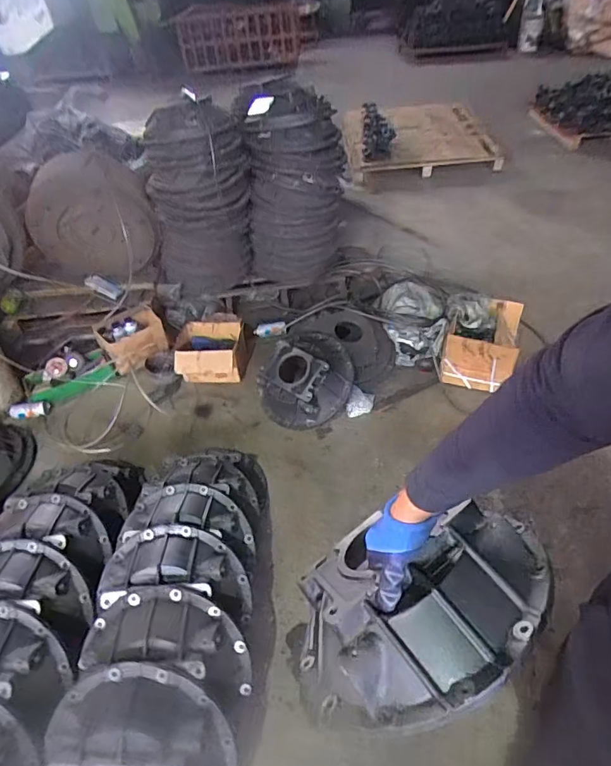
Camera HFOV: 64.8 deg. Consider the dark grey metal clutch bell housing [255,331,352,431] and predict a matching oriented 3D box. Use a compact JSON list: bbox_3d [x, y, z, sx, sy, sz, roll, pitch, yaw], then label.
[{"bbox_3d":[0.022,-0.021,1.893,0.368,0.256,0.307,-33,51,-28],"label":"dark grey metal clutch bell housing"}]

